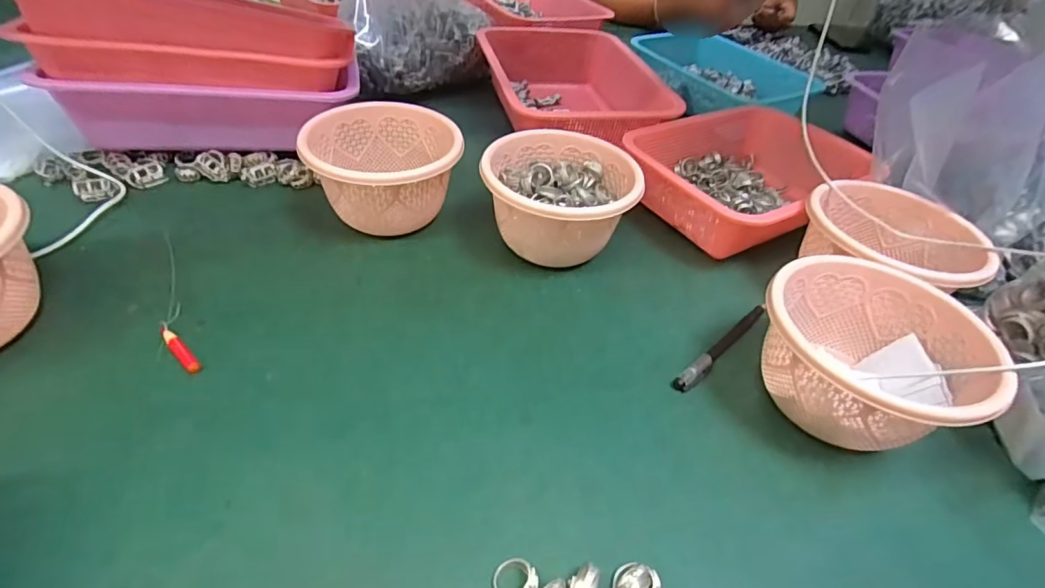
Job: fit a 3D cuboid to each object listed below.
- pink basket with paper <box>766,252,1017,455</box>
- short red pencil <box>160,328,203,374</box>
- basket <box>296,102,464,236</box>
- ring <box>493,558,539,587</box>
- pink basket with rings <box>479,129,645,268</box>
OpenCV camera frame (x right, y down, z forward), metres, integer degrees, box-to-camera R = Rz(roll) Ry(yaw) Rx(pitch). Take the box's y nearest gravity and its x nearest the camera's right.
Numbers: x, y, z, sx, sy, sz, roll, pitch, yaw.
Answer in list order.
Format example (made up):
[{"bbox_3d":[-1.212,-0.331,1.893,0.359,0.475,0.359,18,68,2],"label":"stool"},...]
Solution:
[{"bbox_3d":[0.243,0.048,0.373,0.141,0.086,0.129,4,44,-4],"label":"pink basket with paper"},{"bbox_3d":[-0.256,0.043,0.375,0.054,0.009,0.010,34,50,25],"label":"short red pencil"},{"bbox_3d":[-0.138,-0.122,0.508,0.139,0.091,0.134,4,44,-4],"label":"basket"},{"bbox_3d":[-0.004,0.160,0.278,0.025,0.015,0.023,4,44,-4],"label":"ring"},{"bbox_3d":[0.032,-0.092,0.498,0.142,0.085,0.135,-4,46,-12],"label":"pink basket with rings"}]

